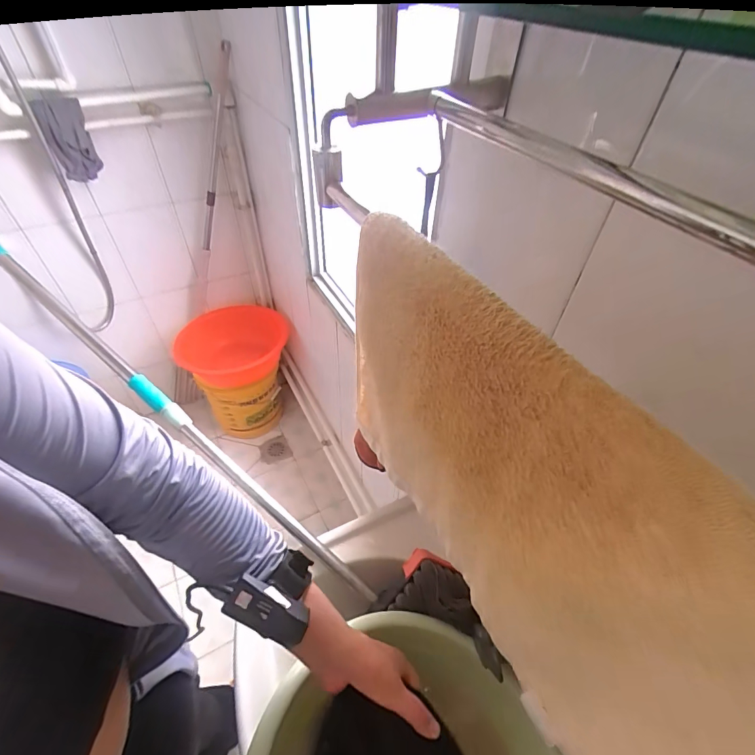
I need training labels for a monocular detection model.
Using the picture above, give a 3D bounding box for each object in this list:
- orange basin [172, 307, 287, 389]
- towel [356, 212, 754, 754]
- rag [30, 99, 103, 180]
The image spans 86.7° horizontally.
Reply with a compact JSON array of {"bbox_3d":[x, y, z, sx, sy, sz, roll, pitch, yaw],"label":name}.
[{"bbox_3d":[-0.487,-0.102,1.367,0.343,0.158,0.325,1,47,-1],"label":"orange basin"},{"bbox_3d":[0.071,0.068,0.242,0.036,0.212,0.324,-20,51,-20],"label":"towel"},{"bbox_3d":[-0.705,-0.543,0.923,0.087,0.163,0.034,-15,49,-15],"label":"rag"}]

